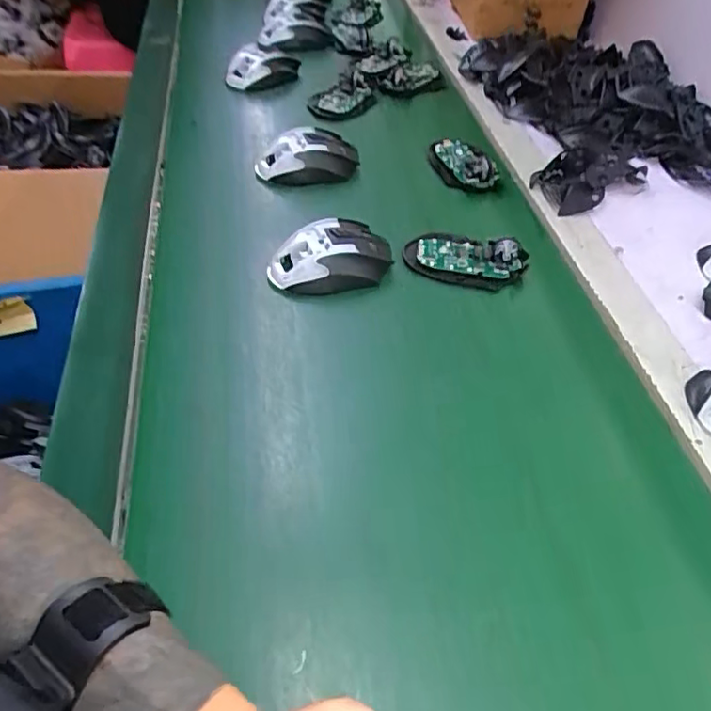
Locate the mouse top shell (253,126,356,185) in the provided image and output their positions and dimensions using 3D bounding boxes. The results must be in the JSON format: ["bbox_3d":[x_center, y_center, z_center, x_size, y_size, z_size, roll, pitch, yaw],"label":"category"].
[{"bbox_3d":[-0.056,-0.224,0.672,0.113,0.039,0.060,-11,49,-14],"label":"mouse top shell"}]

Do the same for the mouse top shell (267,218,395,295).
[{"bbox_3d":[-0.022,-0.091,0.552,0.113,0.037,0.064,-9,48,-12],"label":"mouse top shell"}]

